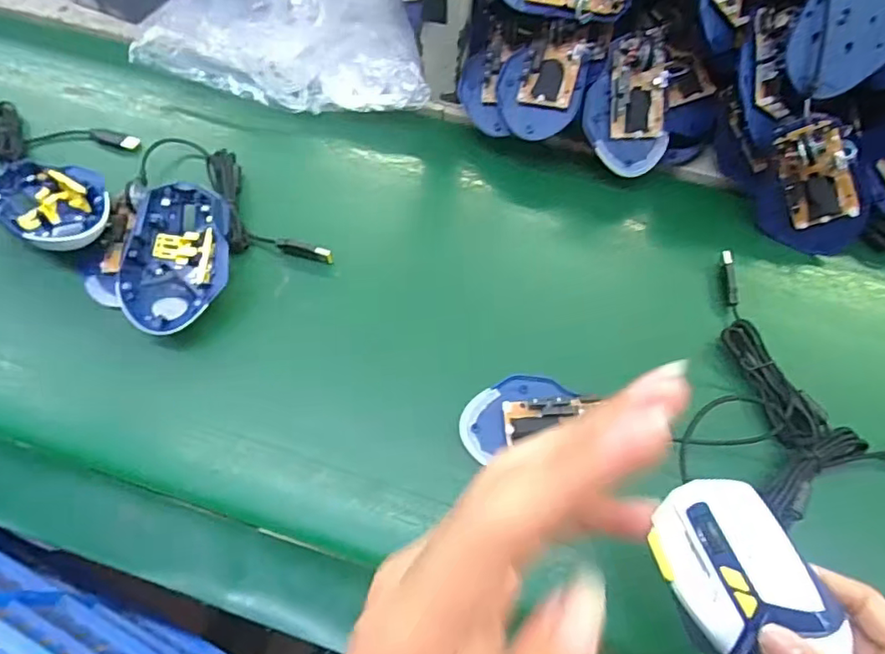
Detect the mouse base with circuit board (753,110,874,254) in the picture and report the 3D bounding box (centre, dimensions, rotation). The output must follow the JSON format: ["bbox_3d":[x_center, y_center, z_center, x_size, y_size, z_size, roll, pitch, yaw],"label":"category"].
[{"bbox_3d":[0.302,-0.109,0.464,0.115,0.077,0.040,61,38,-16],"label":"mouse base with circuit board"}]

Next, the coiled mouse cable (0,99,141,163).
[{"bbox_3d":[-0.390,-0.183,0.513,0.206,0.019,0.077,19,61,7],"label":"coiled mouse cable"}]

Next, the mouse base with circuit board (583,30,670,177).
[{"bbox_3d":[0.158,-0.189,0.480,0.070,0.024,0.112,-5,105,3],"label":"mouse base with circuit board"}]

